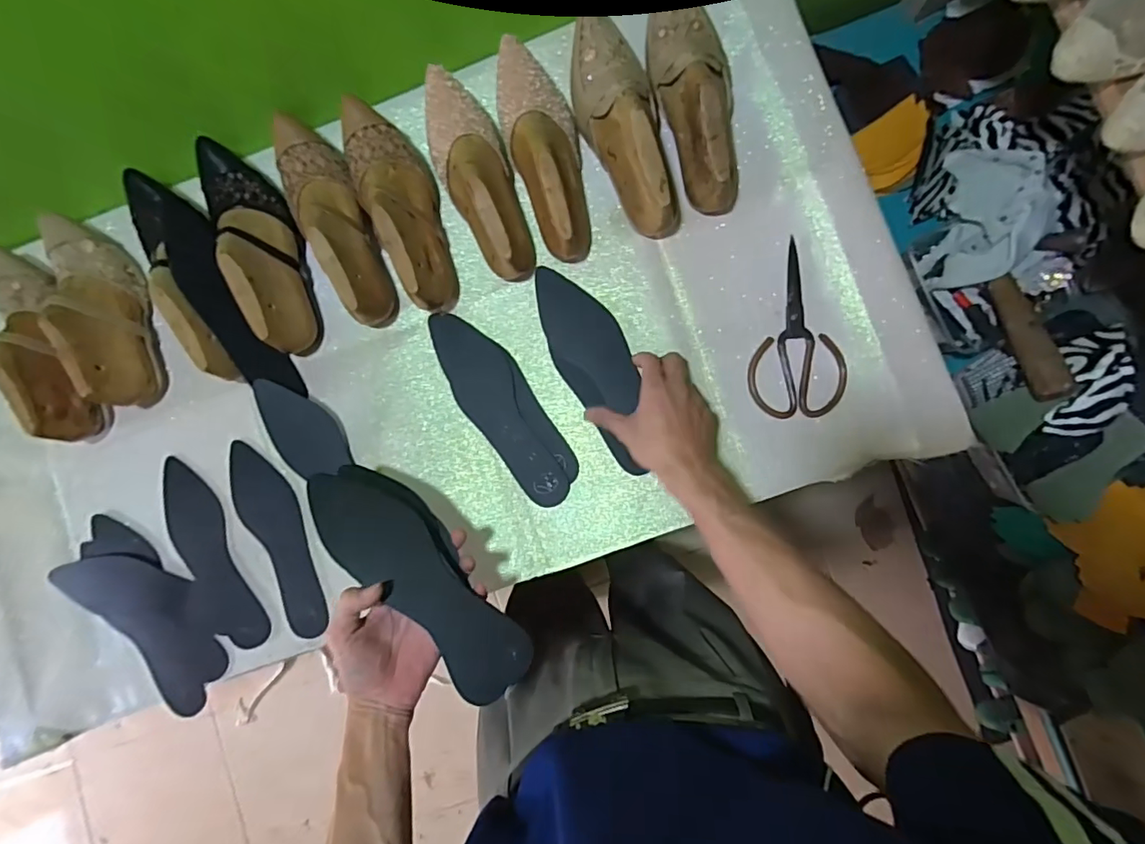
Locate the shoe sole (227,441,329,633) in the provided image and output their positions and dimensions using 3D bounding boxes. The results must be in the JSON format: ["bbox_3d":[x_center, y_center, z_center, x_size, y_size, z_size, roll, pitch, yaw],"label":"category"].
[{"bbox_3d":[-0.358,0.140,0.639,0.073,0.009,0.240,-17,83,1],"label":"shoe sole"}]

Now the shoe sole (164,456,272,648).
[{"bbox_3d":[-0.446,0.163,0.650,0.076,0.007,0.243,-26,85,7],"label":"shoe sole"}]

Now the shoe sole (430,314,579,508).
[{"bbox_3d":[-0.083,-0.021,0.619,0.076,0.012,0.254,-36,85,1],"label":"shoe sole"}]

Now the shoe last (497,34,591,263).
[{"bbox_3d":[-0.027,-0.297,0.585,0.083,0.089,0.231,-19,86,4],"label":"shoe last"}]

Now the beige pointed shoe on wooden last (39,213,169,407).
[{"bbox_3d":[-0.555,-0.134,0.622,0.069,0.098,0.230,-24,86,4],"label":"beige pointed shoe on wooden last"}]

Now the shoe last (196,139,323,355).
[{"bbox_3d":[-0.360,-0.203,0.604,0.080,0.101,0.256,-29,86,4],"label":"shoe last"}]

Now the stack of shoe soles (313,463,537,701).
[{"bbox_3d":[-0.153,0.146,0.522,0.276,0.019,0.090,41,72,13],"label":"stack of shoe soles"}]

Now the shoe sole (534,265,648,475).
[{"bbox_3d":[0.030,-0.067,0.633,0.083,0.009,0.262,-25,85,5],"label":"shoe sole"}]

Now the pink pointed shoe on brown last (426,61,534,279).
[{"bbox_3d":[-0.103,-0.275,0.590,0.083,0.091,0.234,-30,86,4],"label":"pink pointed shoe on brown last"}]

